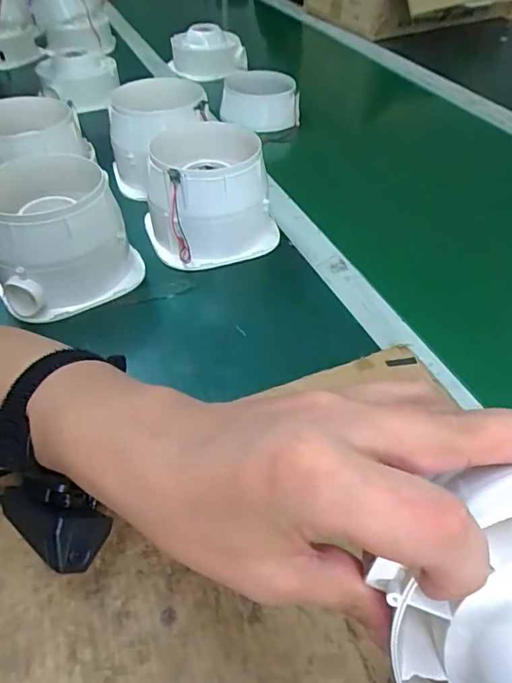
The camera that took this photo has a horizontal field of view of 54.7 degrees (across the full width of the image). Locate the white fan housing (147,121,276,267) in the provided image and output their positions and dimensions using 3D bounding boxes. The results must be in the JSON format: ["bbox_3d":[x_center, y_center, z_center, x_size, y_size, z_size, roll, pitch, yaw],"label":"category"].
[{"bbox_3d":[-0.044,-0.162,0.530,0.128,0.096,0.147,0,46,-1],"label":"white fan housing"}]

